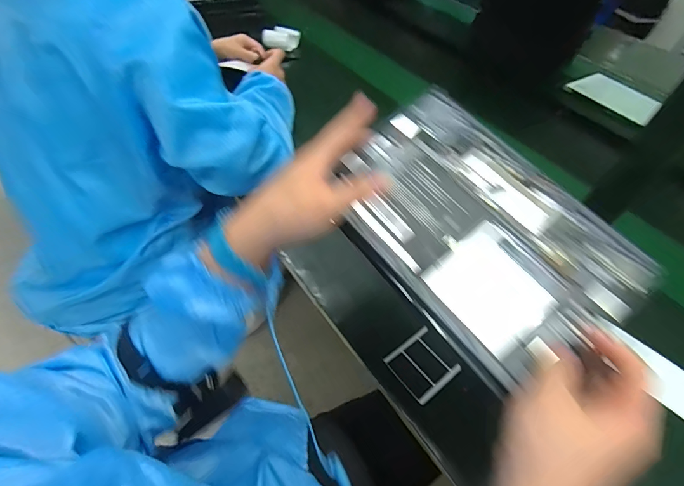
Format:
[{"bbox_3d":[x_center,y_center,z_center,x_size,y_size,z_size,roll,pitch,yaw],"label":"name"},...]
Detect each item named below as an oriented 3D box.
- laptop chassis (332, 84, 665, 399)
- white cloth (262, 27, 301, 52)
[{"bbox_3d":[0.116,-0.016,0.333,0.173,0.010,0.257,-39,72,-11],"label":"laptop chassis"},{"bbox_3d":[-0.140,-0.475,0.870,0.089,0.043,0.027,-13,52,-18],"label":"white cloth"}]

